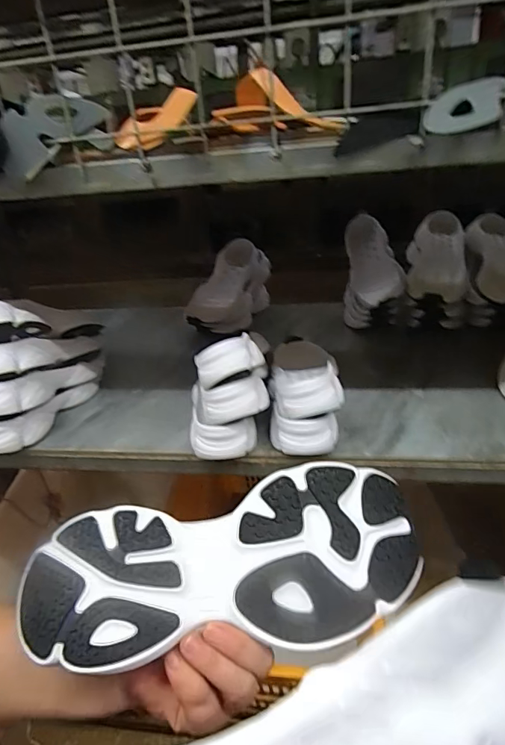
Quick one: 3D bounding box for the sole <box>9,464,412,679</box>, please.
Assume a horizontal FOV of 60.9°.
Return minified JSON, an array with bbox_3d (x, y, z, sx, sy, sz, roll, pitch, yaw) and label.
[{"bbox_3d":[-0.013,0.129,0.289,0.254,0.036,0.104,-8,57,-7],"label":"sole"}]

